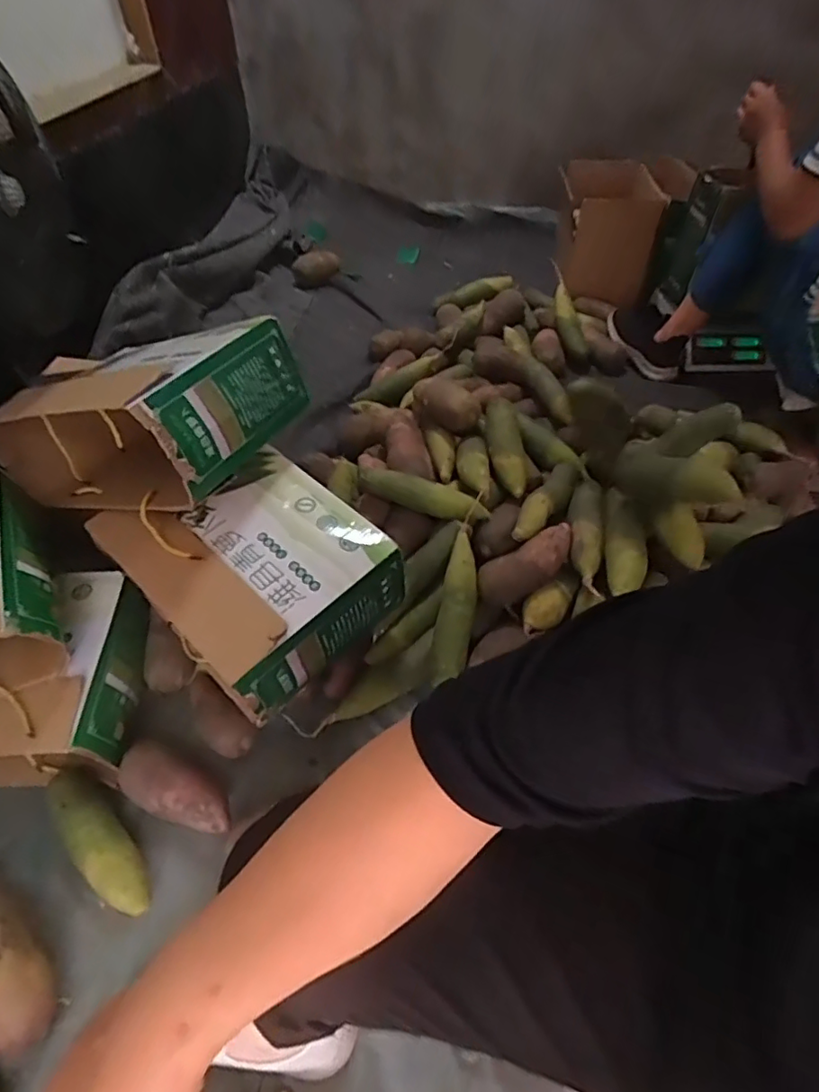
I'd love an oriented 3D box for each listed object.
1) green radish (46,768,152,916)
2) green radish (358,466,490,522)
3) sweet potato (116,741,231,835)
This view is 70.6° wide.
[{"bbox_3d":[-0.383,0.354,0.706,0.221,0.054,0.058,28,53,37],"label":"green radish"},{"bbox_3d":[0.020,-0.084,0.931,0.208,0.044,0.042,16,51,13],"label":"green radish"},{"bbox_3d":[-0.292,0.311,0.739,0.167,0.056,0.074,16,51,14],"label":"sweet potato"}]

